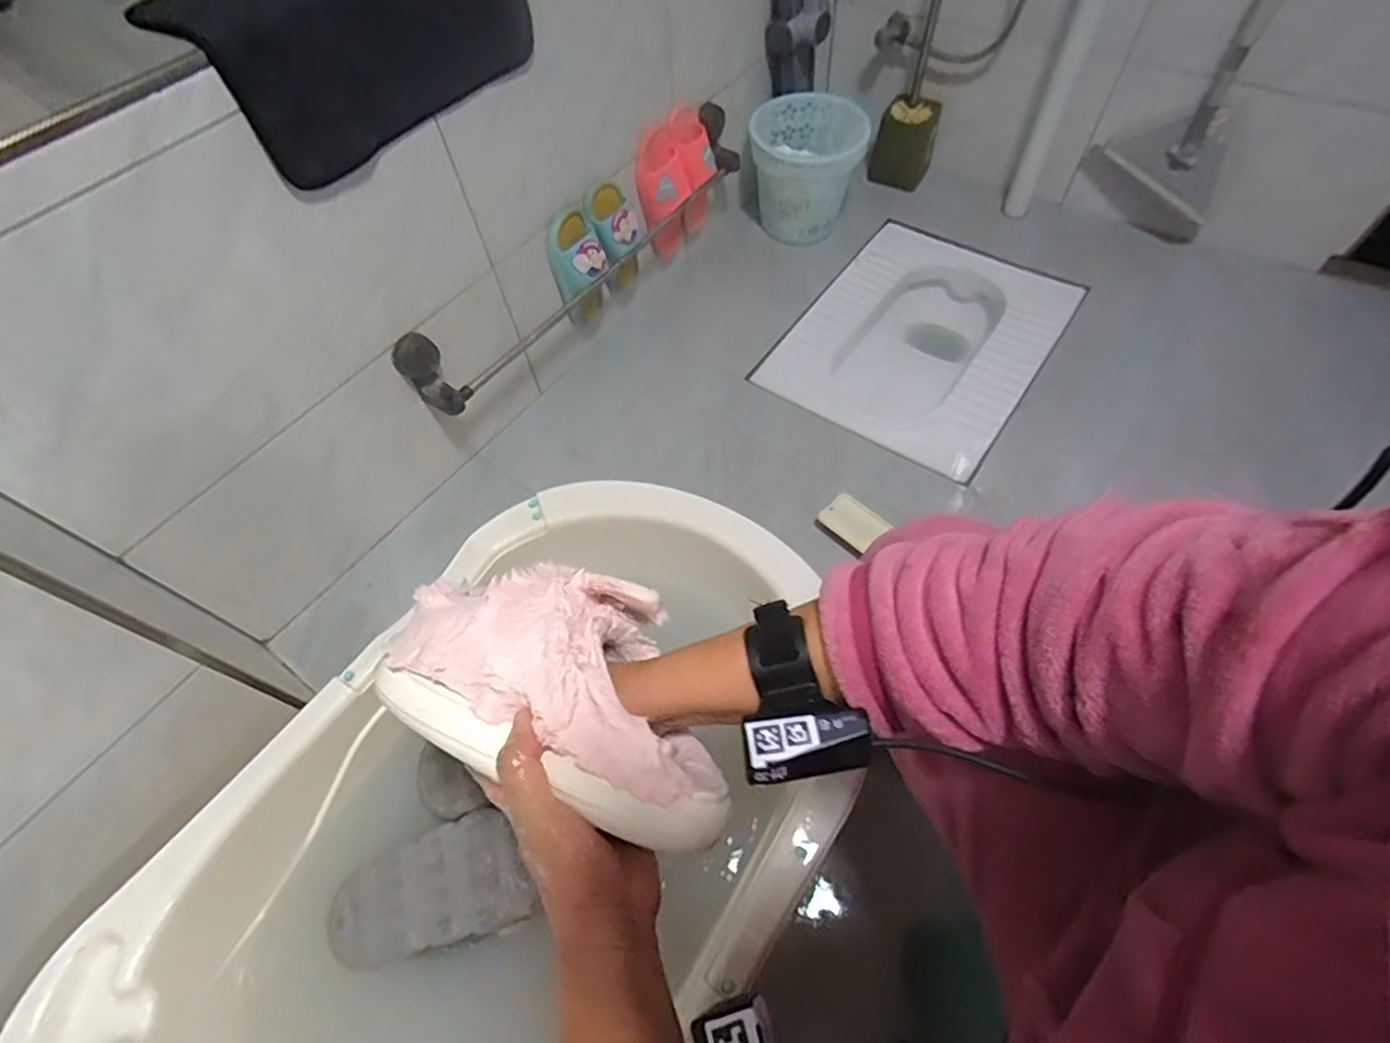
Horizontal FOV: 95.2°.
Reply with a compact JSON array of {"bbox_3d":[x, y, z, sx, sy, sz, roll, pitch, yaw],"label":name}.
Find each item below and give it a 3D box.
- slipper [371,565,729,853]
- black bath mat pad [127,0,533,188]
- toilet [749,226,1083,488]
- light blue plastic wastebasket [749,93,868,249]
[{"bbox_3d":[-0.074,0.097,0.401,0.231,0.087,0.141,21,62,17],"label":"slipper"},{"bbox_3d":[-0.358,-0.547,0.704,0.178,0.152,0.377,39,68,24],"label":"black bath mat pad"},{"bbox_3d":[0.439,-0.335,1.252,0.421,0.145,0.560,31,65,21],"label":"toilet"},{"bbox_3d":[0.229,-0.719,1.311,0.225,0.196,0.208,11,60,11],"label":"light blue plastic wastebasket"}]

